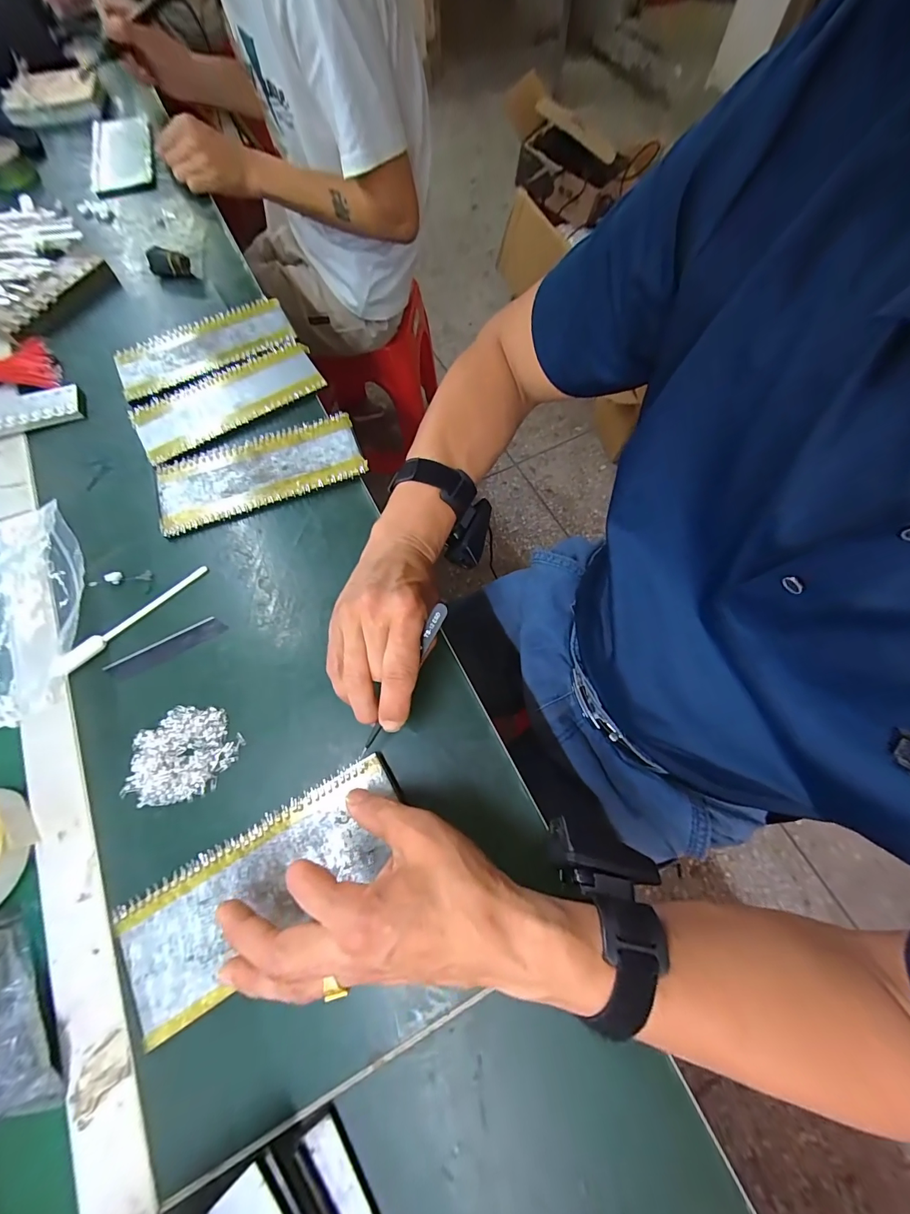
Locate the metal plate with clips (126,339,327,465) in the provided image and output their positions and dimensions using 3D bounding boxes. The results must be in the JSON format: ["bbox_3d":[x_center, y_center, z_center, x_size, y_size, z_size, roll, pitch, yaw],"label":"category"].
[{"bbox_3d":[-0.249,-0.230,0.431,0.198,0.010,0.084,-30,72,-10],"label":"metal plate with clips"}]

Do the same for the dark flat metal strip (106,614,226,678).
[{"bbox_3d":[-0.249,0.035,0.341,0.097,0.004,0.019,-26,71,-9],"label":"dark flat metal strip"}]

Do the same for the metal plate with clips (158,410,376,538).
[{"bbox_3d":[-0.197,-0.139,0.399,0.199,0.014,0.087,-21,70,-7],"label":"metal plate with clips"}]

